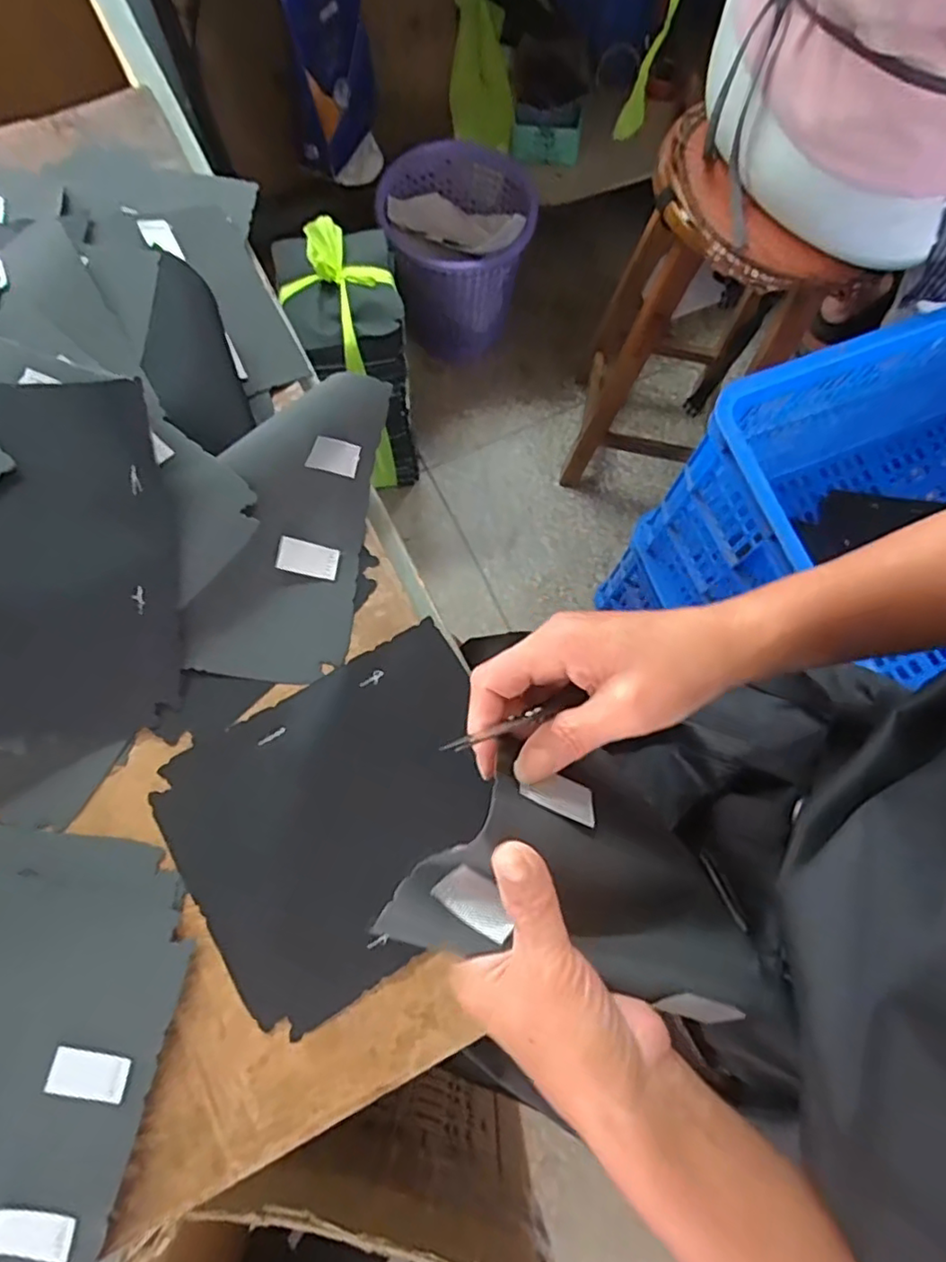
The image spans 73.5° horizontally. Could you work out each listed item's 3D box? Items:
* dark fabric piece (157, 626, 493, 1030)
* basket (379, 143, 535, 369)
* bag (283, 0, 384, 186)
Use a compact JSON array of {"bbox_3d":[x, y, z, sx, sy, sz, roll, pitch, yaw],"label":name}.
[{"bbox_3d":[-0.069,0.109,0.374,0.189,0.014,0.162,-29,84,-14],"label":"dark fabric piece"},{"bbox_3d":[-0.035,-0.732,1.202,0.294,0.296,0.261,4,75,-1],"label":"basket"},{"bbox_3d":[-0.234,-0.997,1.064,0.049,0.404,0.214,24,63,13],"label":"bag"}]

